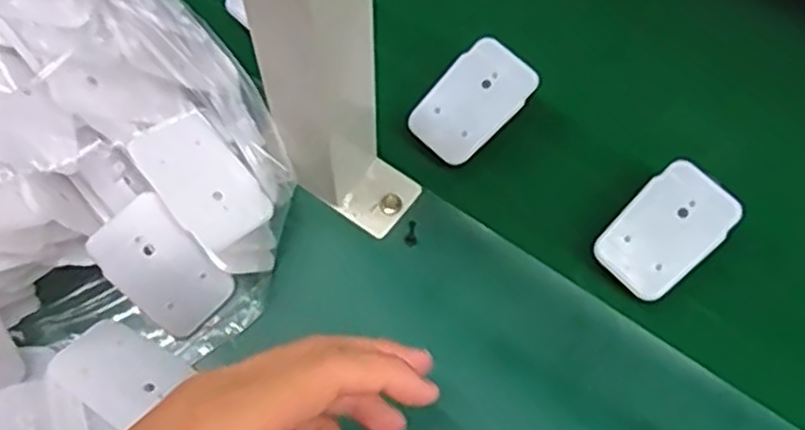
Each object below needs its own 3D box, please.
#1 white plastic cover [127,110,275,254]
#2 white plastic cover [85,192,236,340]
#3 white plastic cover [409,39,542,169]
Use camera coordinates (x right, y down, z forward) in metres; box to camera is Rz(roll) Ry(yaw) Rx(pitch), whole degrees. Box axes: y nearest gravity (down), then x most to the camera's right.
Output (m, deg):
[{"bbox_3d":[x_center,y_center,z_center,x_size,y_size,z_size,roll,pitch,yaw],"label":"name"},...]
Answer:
[{"bbox_3d":[-0.096,-0.017,0.361,0.041,0.004,0.066,-39,91,-27],"label":"white plastic cover"},{"bbox_3d":[-0.117,0.026,0.367,0.041,0.004,0.067,-44,115,-16],"label":"white plastic cover"},{"bbox_3d":[0.038,-0.062,0.410,0.043,0.004,0.068,45,93,11],"label":"white plastic cover"}]

